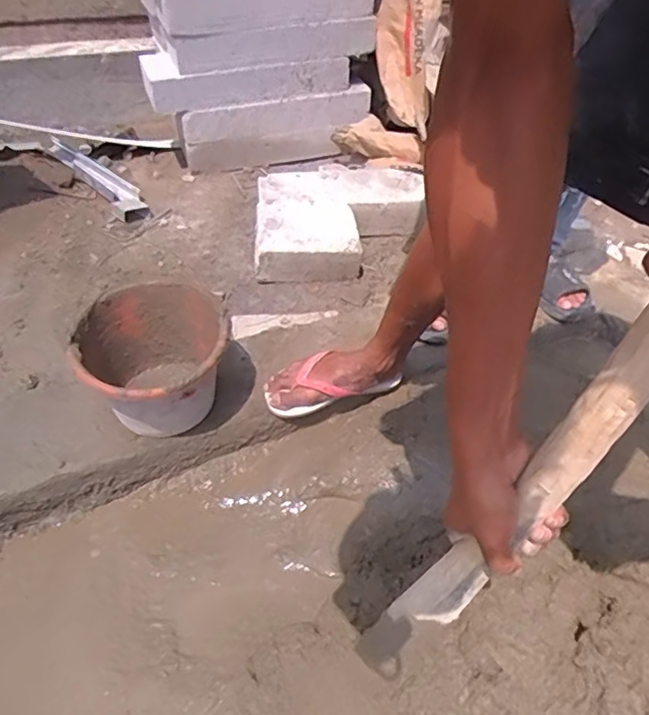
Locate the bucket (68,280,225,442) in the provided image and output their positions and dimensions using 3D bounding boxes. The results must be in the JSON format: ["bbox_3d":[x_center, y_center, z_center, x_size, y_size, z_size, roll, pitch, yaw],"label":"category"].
[{"bbox_3d":[-0.260,0.015,0.896,0.210,0.163,0.240,-12,45,-15],"label":"bucket"}]

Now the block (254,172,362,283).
[{"bbox_3d":[-0.071,-0.355,1.471,0.229,0.110,0.416,-4,44,-7],"label":"block"}]

